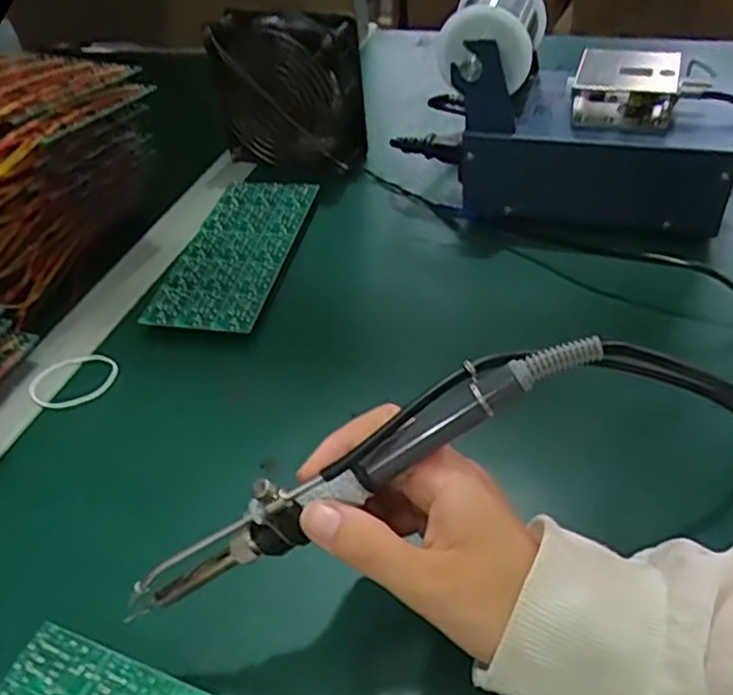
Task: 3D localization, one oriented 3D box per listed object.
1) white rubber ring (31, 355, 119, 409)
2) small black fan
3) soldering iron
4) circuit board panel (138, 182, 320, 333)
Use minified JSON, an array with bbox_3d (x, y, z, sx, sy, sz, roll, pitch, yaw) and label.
[{"bbox_3d":[-0.182,0.020,0.439,0.053,0.006,0.040,-25,45,-17],"label":"white rubber ring"},{"bbox_3d":[-0.065,-0.210,0.573,0.126,0.117,0.045,15,46,14],"label":"small black fan"},{"bbox_3d":[-0.011,0.043,0.261,0.201,0.032,0.025,-34,45,6],"label":"soldering iron"},{"bbox_3d":[-0.093,-0.071,0.504,0.075,0.005,0.165,7,47,13],"label":"circuit board panel"}]

